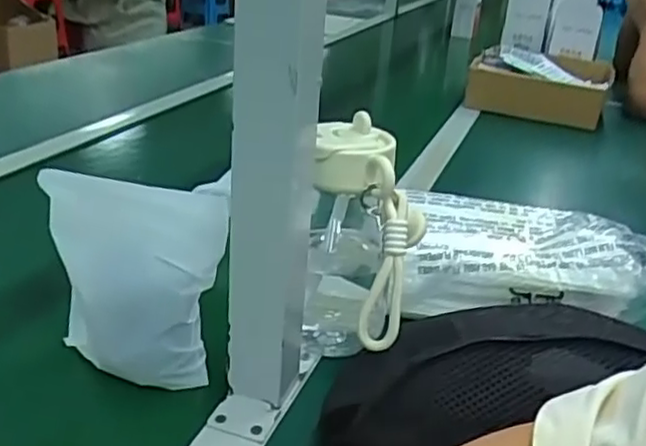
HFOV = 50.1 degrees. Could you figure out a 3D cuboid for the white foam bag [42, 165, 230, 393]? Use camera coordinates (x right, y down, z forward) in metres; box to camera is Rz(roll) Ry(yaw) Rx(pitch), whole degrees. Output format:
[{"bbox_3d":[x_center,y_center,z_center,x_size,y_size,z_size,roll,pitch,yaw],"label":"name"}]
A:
[{"bbox_3d":[-0.122,0.039,0.457,0.107,0.151,0.040,7,24,1],"label":"white foam bag"}]

